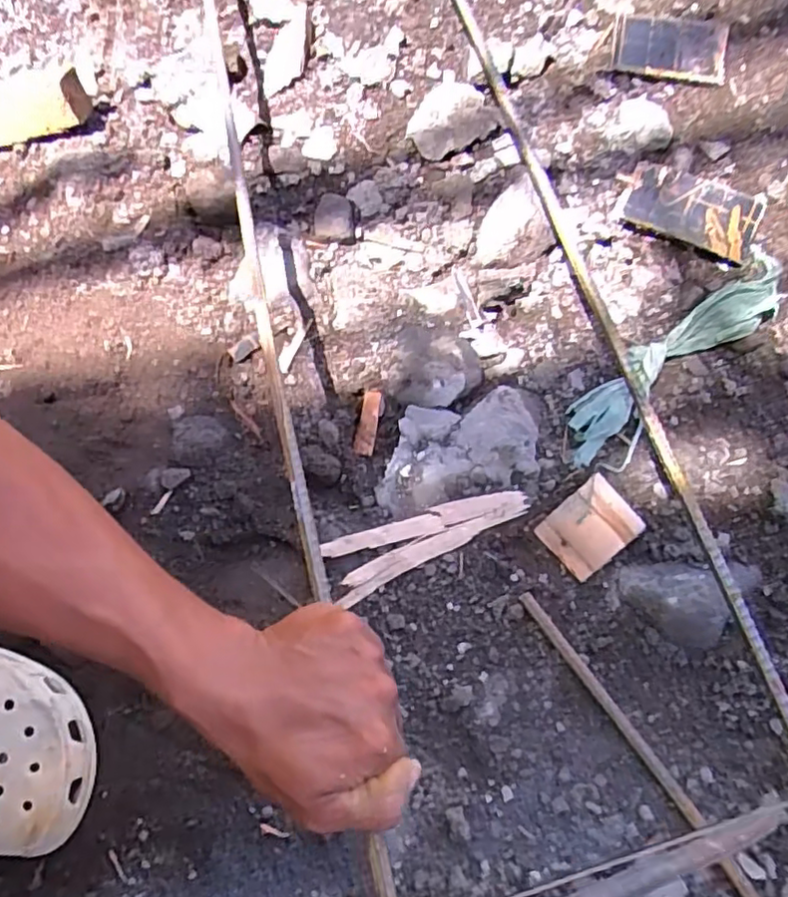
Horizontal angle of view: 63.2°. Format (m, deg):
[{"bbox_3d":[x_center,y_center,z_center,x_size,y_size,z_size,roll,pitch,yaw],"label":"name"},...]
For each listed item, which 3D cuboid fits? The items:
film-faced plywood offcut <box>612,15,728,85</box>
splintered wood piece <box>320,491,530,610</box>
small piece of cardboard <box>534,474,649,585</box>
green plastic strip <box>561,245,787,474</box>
[{"bbox_3d":[0.269,-0.390,0.625,0.106,0.007,0.061,9,88,6],"label":"film-faced plywood offcut"},{"bbox_3d":[0.029,0.066,0.504,0.164,0.017,0.046,-23,74,-7],"label":"splintered wood piece"},{"bbox_3d":[0.157,0.062,0.510,0.070,0.018,0.056,-39,76,-11],"label":"small piece of cardboard"},{"bbox_3d":[0.245,-0.084,0.552,0.259,0.027,0.051,-37,76,-11],"label":"green plastic strip"}]

